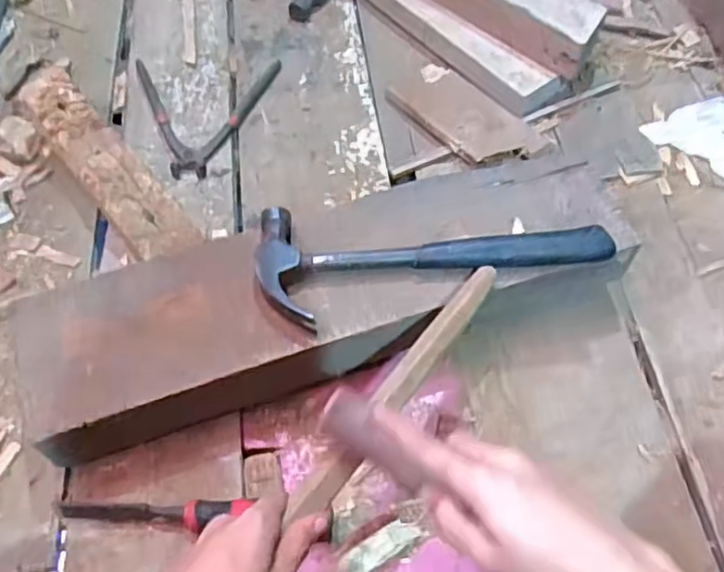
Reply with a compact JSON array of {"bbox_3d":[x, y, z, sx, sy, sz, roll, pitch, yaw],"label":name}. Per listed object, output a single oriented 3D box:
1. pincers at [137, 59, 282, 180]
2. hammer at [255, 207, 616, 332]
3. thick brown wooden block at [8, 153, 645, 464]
[{"bbox_3d":[-0.195,-0.215,0.813,0.179,0.023,0.193,-3,59,-1],"label":"pincers"},{"bbox_3d":[0.063,-0.036,0.605,0.311,0.033,0.120,-10,60,-4],"label":"hammer"},{"bbox_3d":[-0.026,0.013,0.641,0.557,0.101,0.163,-16,60,-9],"label":"thick brown wooden block"}]

